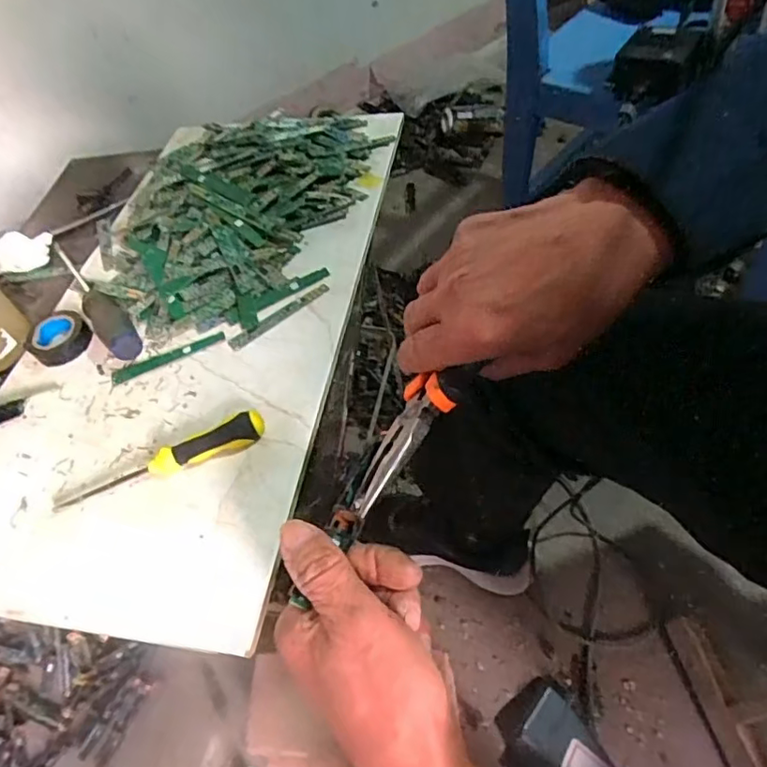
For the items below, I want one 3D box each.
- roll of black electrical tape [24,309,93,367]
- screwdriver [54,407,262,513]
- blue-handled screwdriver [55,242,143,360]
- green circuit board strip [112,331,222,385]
[{"bbox_3d":[-0.288,-0.041,0.518,0.050,0.020,0.049,-6,51,8],"label":"roll of black electrical tape"},{"bbox_3d":[-0.159,0.055,0.416,0.153,0.027,0.019,-22,51,-5],"label":"screwdriver"},{"bbox_3d":[-0.281,-0.086,0.544,0.026,0.032,0.232,-38,54,-17],"label":"blue-handled screwdriver"},{"bbox_3d":[-0.183,-0.022,0.496,0.097,0.006,0.011,-26,51,-8],"label":"green circuit board strip"}]

